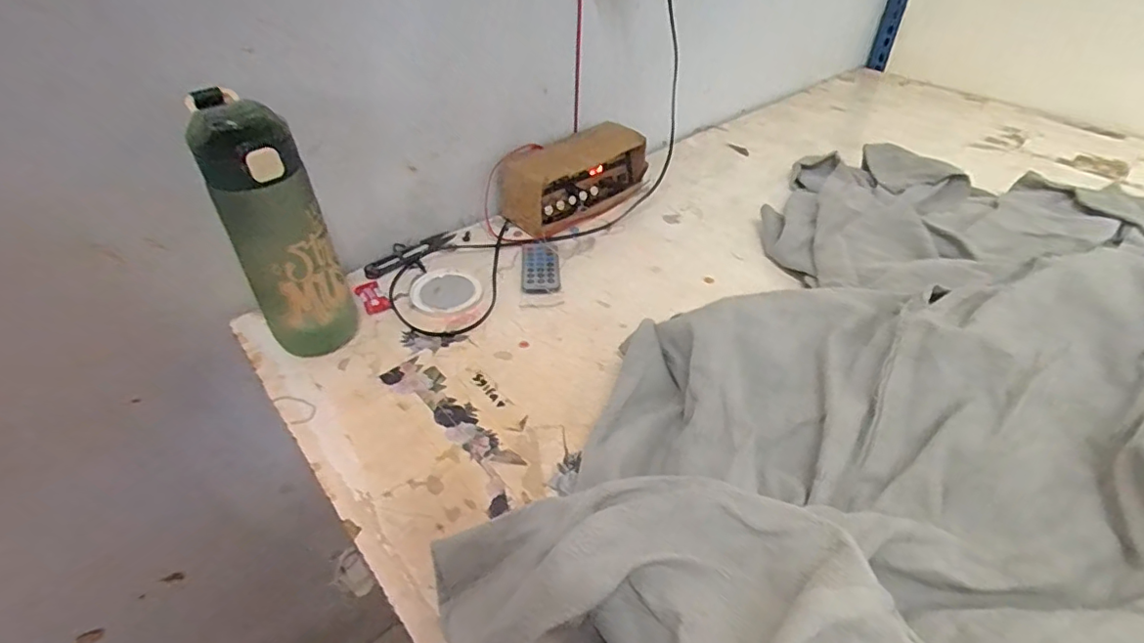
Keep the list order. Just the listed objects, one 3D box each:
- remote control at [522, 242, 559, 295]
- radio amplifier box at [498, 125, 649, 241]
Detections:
[{"bbox_3d":[-0.034,-0.062,0.625,0.039,0.006,0.084,-3,41,-1],"label":"remote control"},{"bbox_3d":[0.006,-0.179,0.697,0.185,0.085,0.077,-27,47,-27],"label":"radio amplifier box"}]

